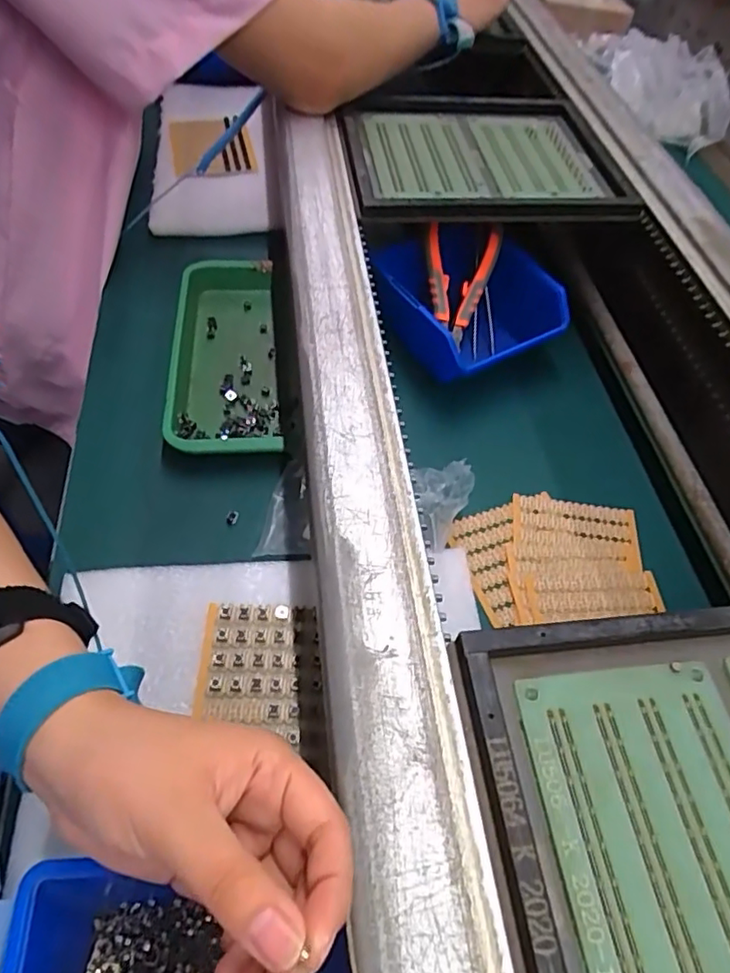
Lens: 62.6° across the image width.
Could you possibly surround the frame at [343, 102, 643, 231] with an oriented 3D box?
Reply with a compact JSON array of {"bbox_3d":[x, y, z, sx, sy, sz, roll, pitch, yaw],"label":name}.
[{"bbox_3d":[0.100,-0.287,0.518,0.237,0.021,0.194,-5,55,-9],"label":"frame"}]

